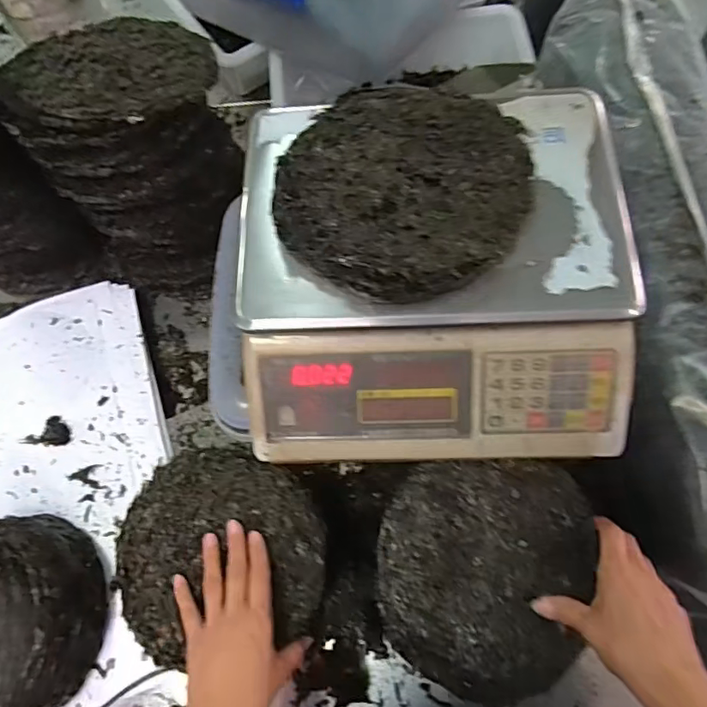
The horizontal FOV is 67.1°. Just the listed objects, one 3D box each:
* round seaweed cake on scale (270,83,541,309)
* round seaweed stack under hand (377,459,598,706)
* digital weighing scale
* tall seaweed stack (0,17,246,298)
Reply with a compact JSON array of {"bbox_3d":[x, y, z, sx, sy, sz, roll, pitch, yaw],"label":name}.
[{"bbox_3d":[0.043,-0.140,0.444,0.196,0.023,0.198,-1,70,2],"label":"round seaweed cake on scale"},{"bbox_3d":[0.122,0.203,0.489,0.190,0.029,0.202,-1,70,2],"label":"round seaweed stack under hand"},{"bbox_3d":[0.061,-0.073,0.484,0.341,0.098,0.325,-3,70,2],"label":"digital weighing scale"},{"bbox_3d":[-0.253,-0.242,0.656,0.192,0.264,0.232,33,75,13],"label":"tall seaweed stack"}]

